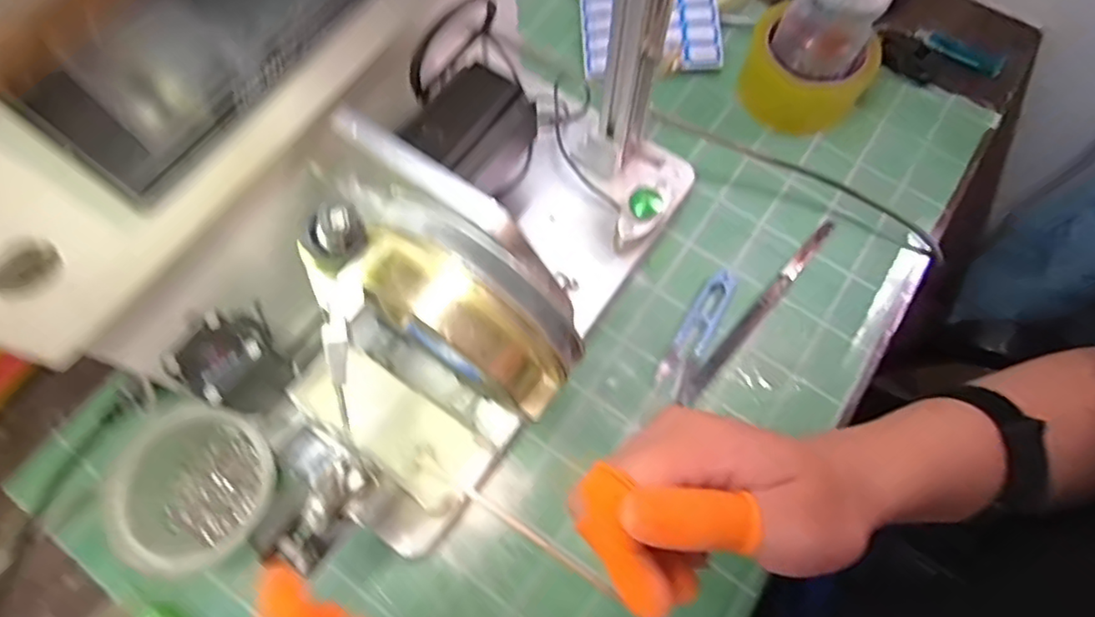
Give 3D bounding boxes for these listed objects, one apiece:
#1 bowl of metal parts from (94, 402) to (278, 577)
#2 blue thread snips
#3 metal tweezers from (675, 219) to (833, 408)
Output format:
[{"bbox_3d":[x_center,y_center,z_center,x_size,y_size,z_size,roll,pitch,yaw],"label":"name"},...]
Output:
[{"bbox_3d":[-0.218,0.112,0.387,0.099,0.051,0.087,-32,74,-10],"label":"bowl of metal parts"},{"bbox_3d":[0.109,0.016,0.441,0.024,0.009,0.102,26,73,9],"label":"blue thread snips"},{"bbox_3d":[0.156,-0.001,0.449,0.019,0.004,0.183,42,76,13],"label":"metal tweezers"}]

